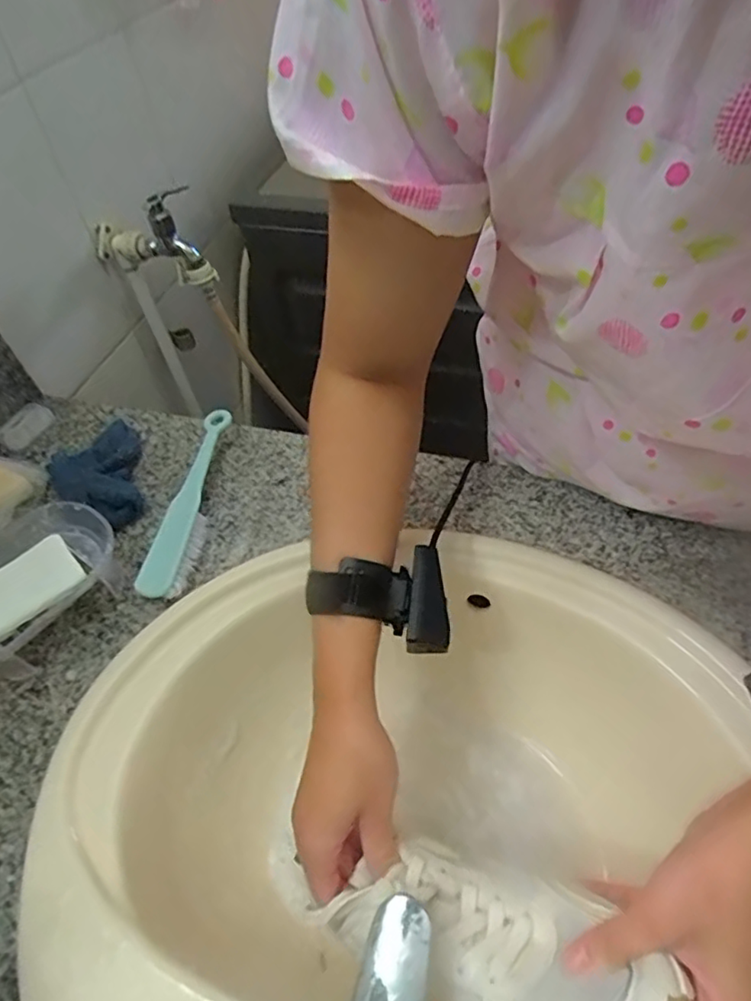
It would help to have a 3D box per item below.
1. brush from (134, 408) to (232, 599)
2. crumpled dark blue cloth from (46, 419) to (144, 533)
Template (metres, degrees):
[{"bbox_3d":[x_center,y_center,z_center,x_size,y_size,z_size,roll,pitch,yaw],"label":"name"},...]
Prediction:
[{"bbox_3d":[-0.178,-0.002,0.570,0.045,0.034,0.201,-2,48,8],"label":"brush"},{"bbox_3d":[-0.272,-0.028,0.597,0.091,0.033,0.135,-31,55,-17],"label":"crumpled dark blue cloth"}]

